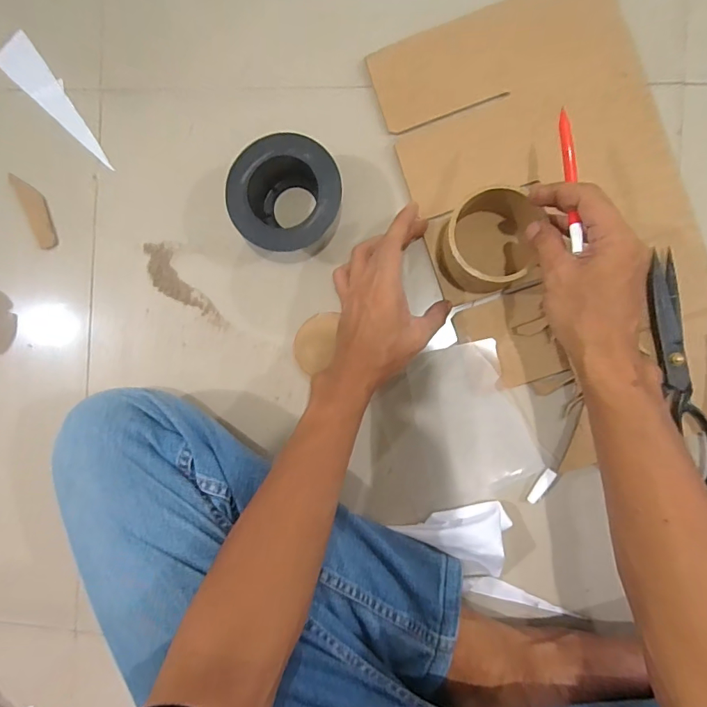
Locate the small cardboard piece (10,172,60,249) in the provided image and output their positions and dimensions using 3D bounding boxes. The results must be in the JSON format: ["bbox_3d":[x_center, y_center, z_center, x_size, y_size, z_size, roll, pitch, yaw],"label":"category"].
[{"bbox_3d":[-0.349,-0.159,0.496,0.025,0.005,0.091,-26,87,7],"label":"small cardboard piece"}]

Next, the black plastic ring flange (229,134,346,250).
[{"bbox_3d":[-0.063,-0.154,0.443,0.105,0.055,0.102,0,90,7],"label":"black plastic ring flange"}]

